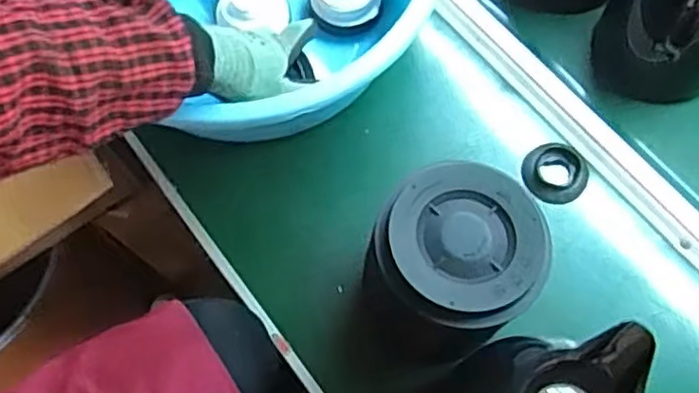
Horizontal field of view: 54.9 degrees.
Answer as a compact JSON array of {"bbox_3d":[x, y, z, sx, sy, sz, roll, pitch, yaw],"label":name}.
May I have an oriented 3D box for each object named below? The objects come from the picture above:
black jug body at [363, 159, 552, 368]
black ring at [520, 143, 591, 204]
[{"bbox_3d":[0.074,0.062,0.536,0.125,0.157,0.116,-23,68,-8],"label":"black jug body"},{"bbox_3d":[0.197,-0.024,0.641,0.059,0.012,0.064,-1,67,2],"label":"black ring"}]

